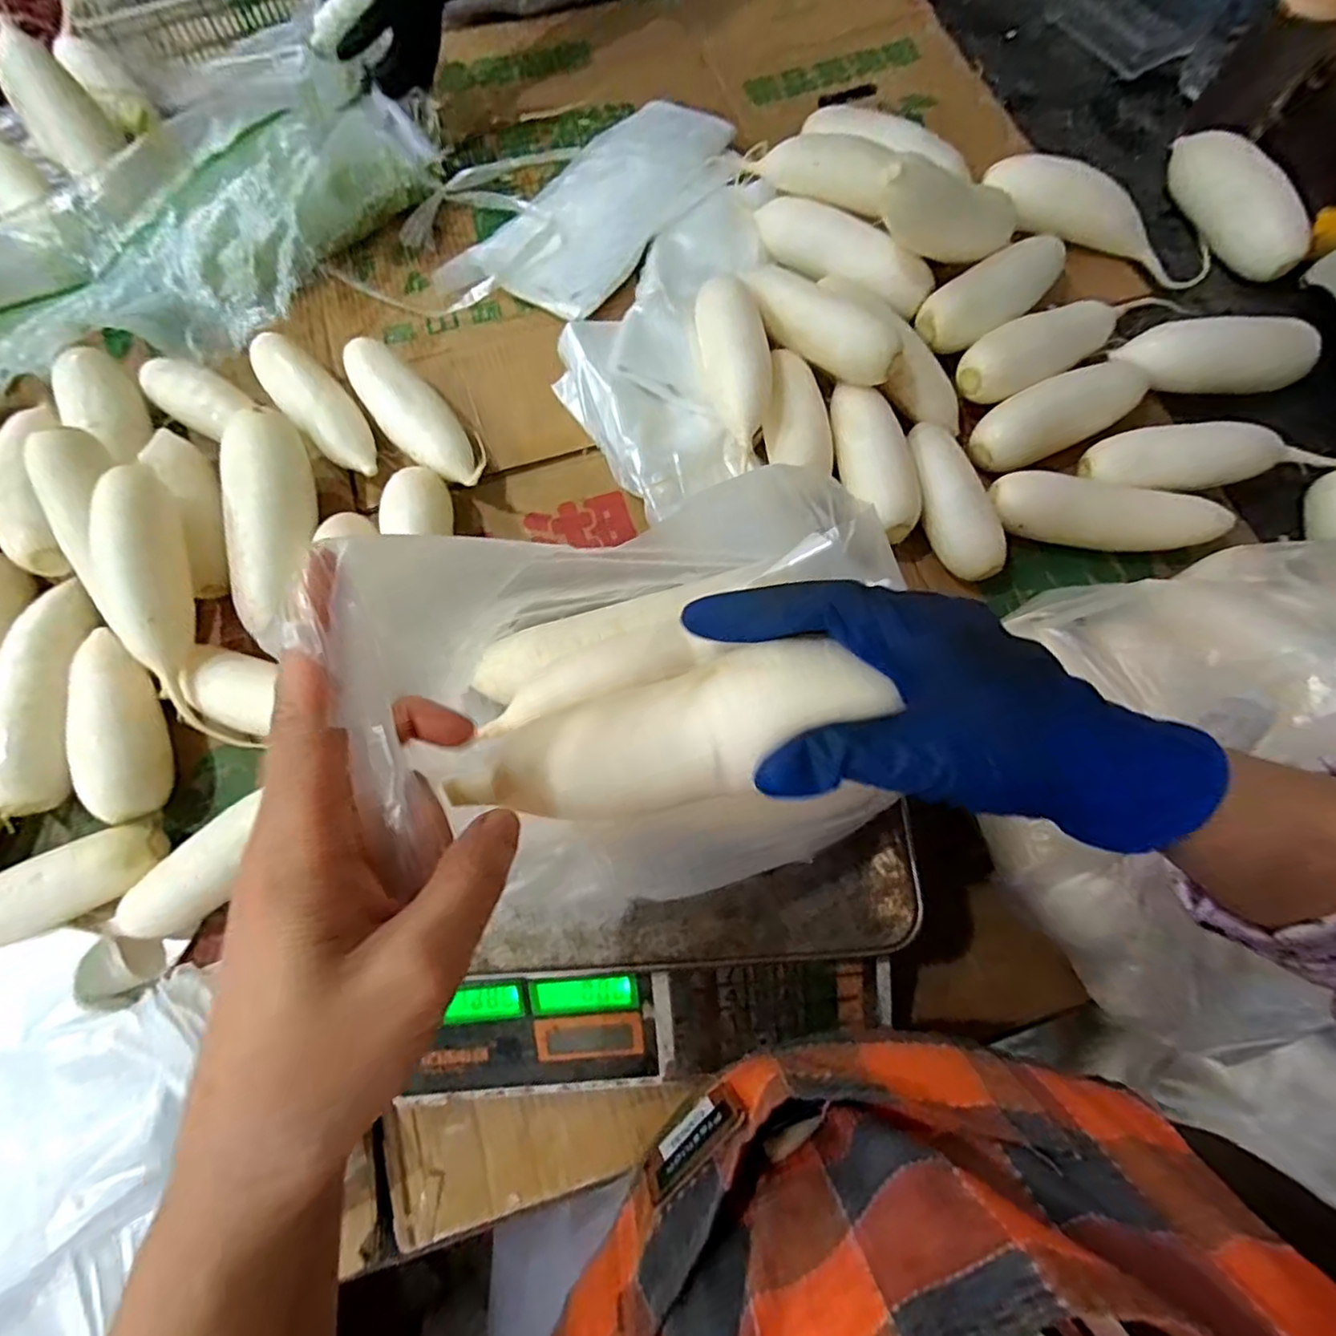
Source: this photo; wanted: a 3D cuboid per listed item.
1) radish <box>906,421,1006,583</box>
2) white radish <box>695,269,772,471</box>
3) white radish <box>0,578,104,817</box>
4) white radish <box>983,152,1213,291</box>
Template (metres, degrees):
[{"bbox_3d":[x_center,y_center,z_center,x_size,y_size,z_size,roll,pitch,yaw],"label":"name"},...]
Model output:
[{"bbox_3d":[0.236,-0.136,0.518,0.053,0.046,0.151,-14,72,-4],"label":"radish"},{"bbox_3d":[0.060,-0.260,0.525,0.057,0.050,0.180,-9,72,-2],"label":"white radish"},{"bbox_3d":[-0.472,0.017,0.471,0.047,0.043,0.178,-8,72,-2],"label":"white radish"},{"bbox_3d":[0.432,-0.433,0.612,0.252,0.059,0.046,20,70,-10],"label":"white radish"}]

